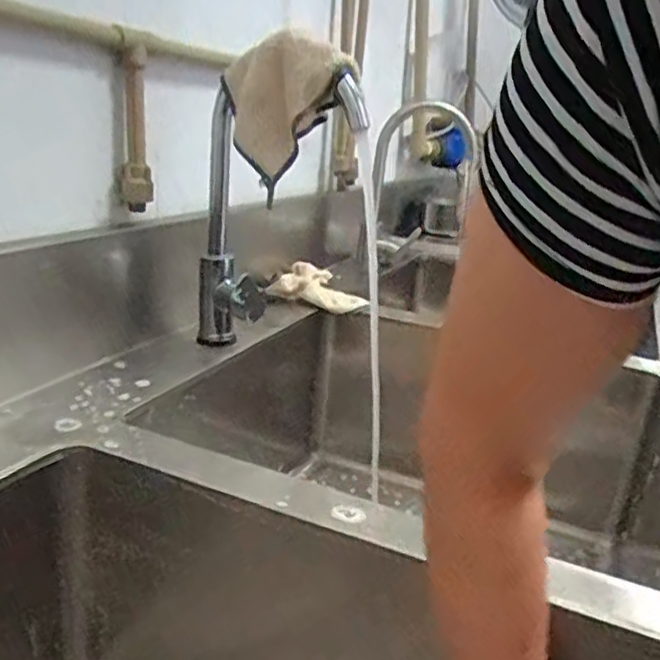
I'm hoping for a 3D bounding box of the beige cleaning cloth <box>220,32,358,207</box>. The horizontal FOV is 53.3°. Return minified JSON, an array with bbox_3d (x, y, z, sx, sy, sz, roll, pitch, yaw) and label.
[{"bbox_3d":[-0.050,-0.243,0.725,0.119,0.152,0.099,-1,17,-14],"label":"beige cleaning cloth"}]

